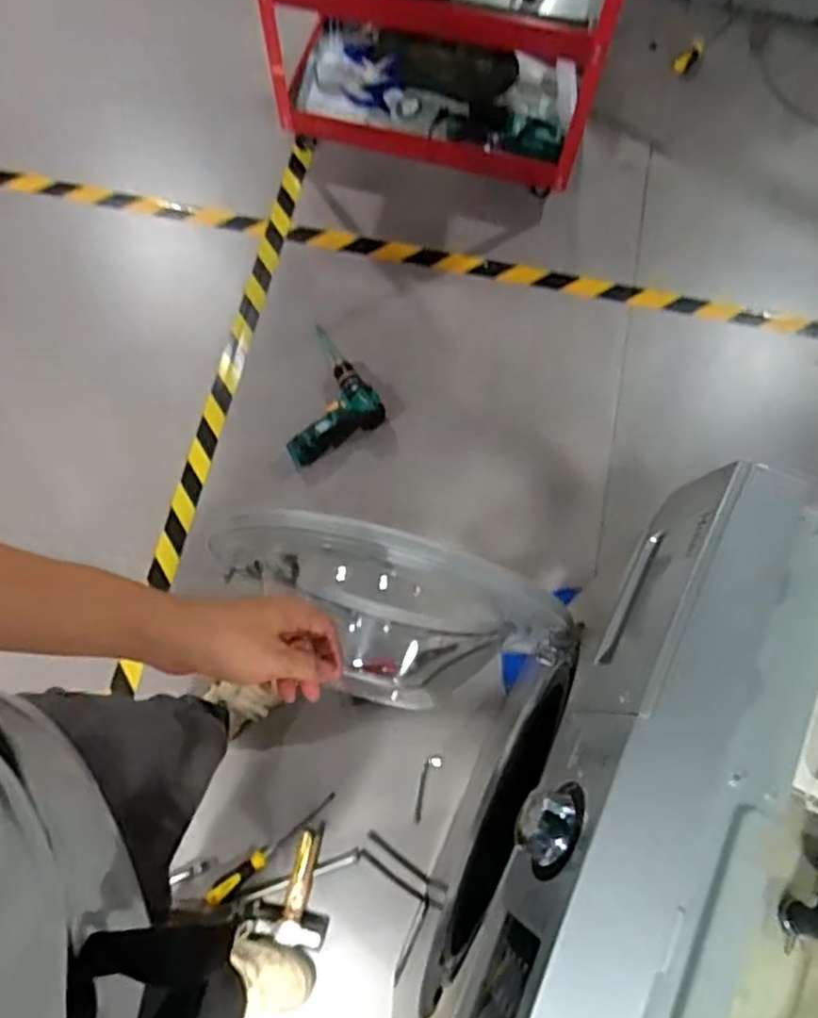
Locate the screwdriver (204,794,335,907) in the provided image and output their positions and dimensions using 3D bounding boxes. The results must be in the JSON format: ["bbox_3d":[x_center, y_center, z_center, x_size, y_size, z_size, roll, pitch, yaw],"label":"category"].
[{"bbox_3d":[-0.220,0.544,1.184,0.225,0.026,0.029,-40,75,-11],"label":"screwdriver"}]

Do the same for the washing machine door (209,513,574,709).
[{"bbox_3d":[-0.006,0.139,0.847,0.370,0.367,0.150,7,72,4],"label":"washing machine door"}]

